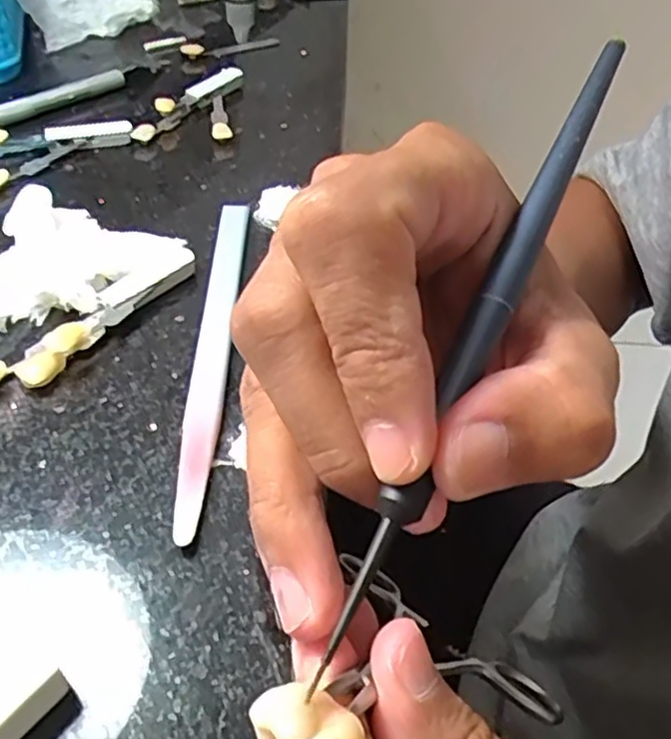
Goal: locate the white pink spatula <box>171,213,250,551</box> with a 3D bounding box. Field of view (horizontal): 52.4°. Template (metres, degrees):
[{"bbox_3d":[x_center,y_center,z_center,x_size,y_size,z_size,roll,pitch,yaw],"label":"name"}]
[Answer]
[{"bbox_3d":[-0.035,-0.009,0.200,0.009,0.005,0.133,1,44,-3],"label":"white pink spatula"}]

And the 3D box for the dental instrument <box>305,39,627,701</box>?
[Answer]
[{"bbox_3d":[0.032,-0.014,0.133,0.007,0.006,0.153,22,67,16],"label":"dental instrument"}]

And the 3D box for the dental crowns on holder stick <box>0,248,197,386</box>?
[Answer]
[{"bbox_3d":[-0.070,-0.014,0.199,0.015,0.007,0.077,30,49,24],"label":"dental crowns on holder stick"}]

